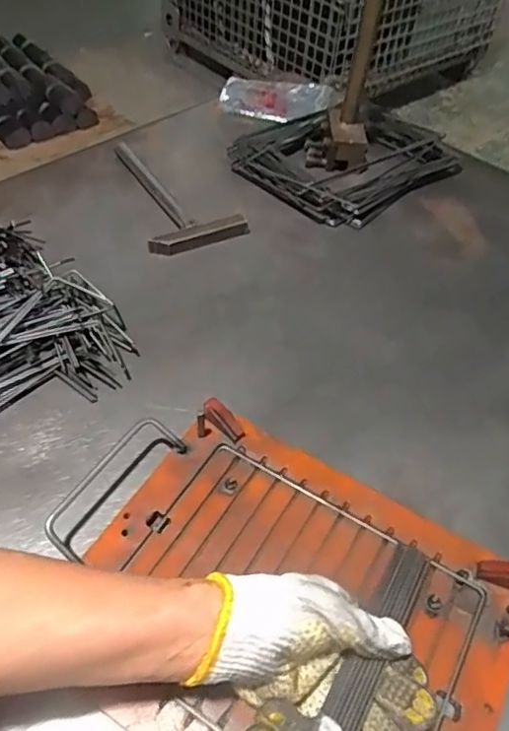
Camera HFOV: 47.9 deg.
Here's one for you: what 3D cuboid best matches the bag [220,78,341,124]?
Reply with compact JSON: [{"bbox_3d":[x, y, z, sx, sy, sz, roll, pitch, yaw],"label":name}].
[{"bbox_3d":[0.044,-0.445,0.952,0.193,0.029,0.121,4,50,0],"label":"bag"}]

